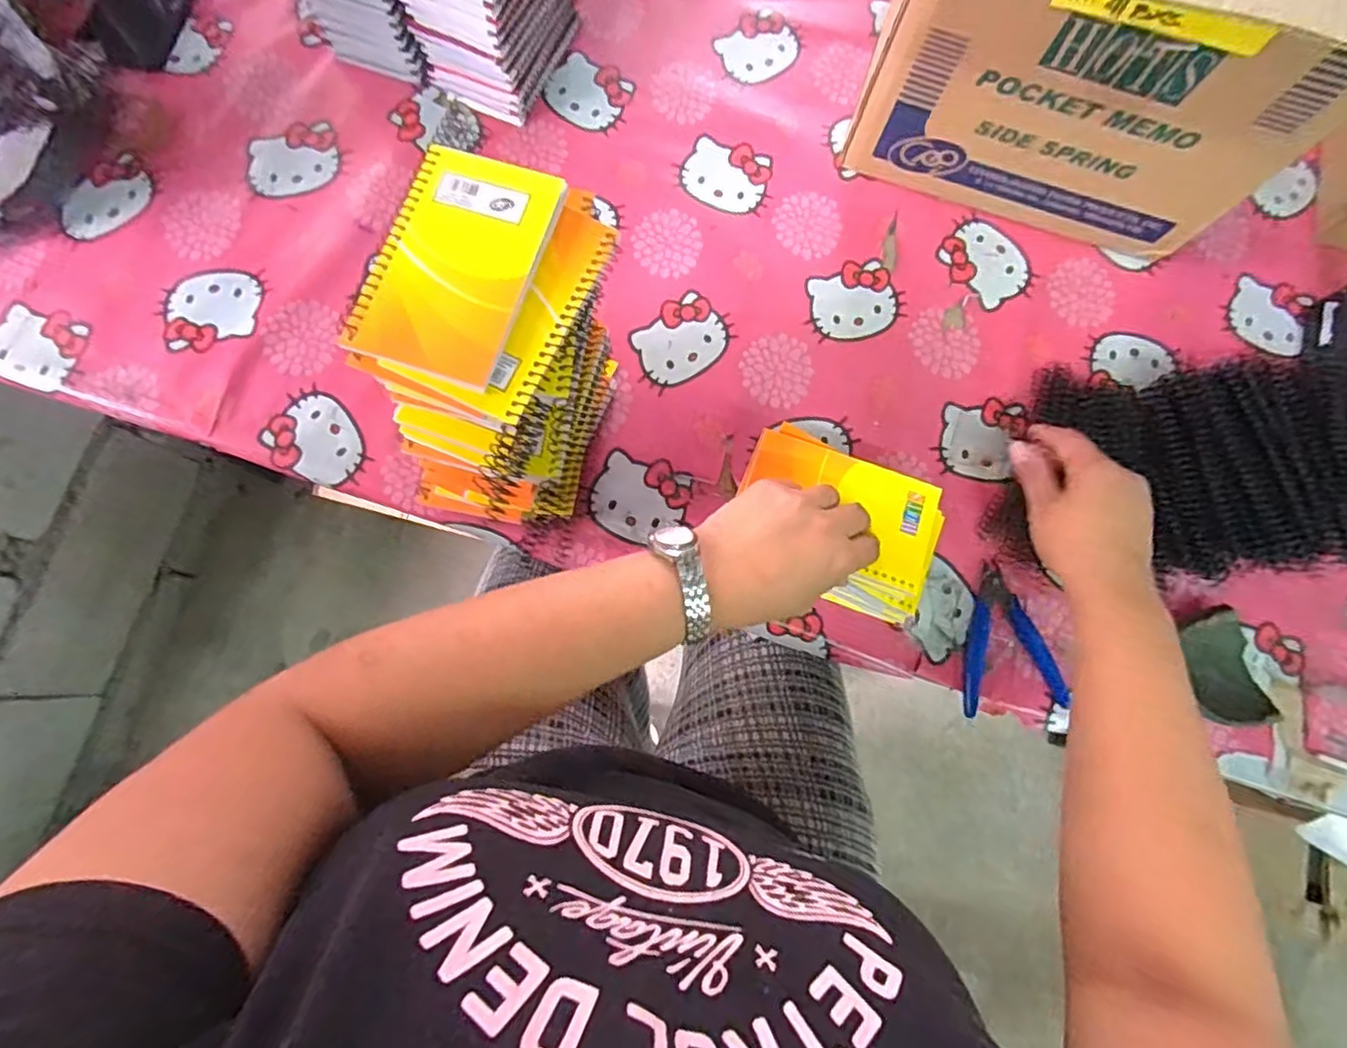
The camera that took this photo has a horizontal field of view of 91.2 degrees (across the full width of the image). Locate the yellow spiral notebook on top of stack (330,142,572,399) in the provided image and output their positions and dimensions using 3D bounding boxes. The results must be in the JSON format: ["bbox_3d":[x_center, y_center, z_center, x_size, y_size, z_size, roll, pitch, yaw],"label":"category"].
[{"bbox_3d":[-0.119,-0.144,0.362,0.082,0.006,0.130,17,78,2],"label":"yellow spiral notebook on top of stack"}]

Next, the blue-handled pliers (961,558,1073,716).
[{"bbox_3d":[0.276,0.099,0.523,0.083,0.012,0.118,15,78,1],"label":"blue-handled pliers"}]

